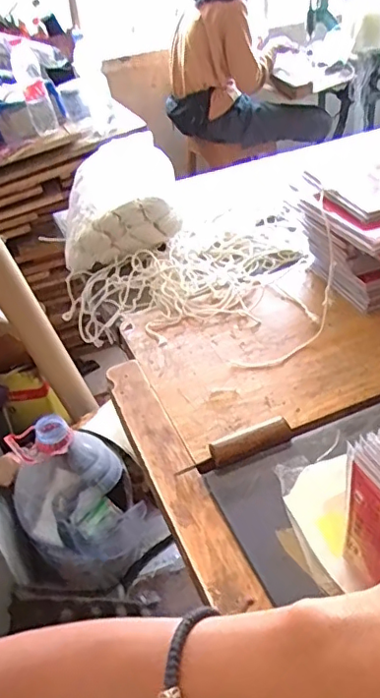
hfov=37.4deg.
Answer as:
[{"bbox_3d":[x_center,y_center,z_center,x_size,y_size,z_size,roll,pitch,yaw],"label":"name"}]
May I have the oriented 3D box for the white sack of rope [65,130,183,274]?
[{"bbox_3d":[-0.091,-0.205,0.777,0.148,0.071,0.242,-8,38,-2],"label":"white sack of rope"}]

